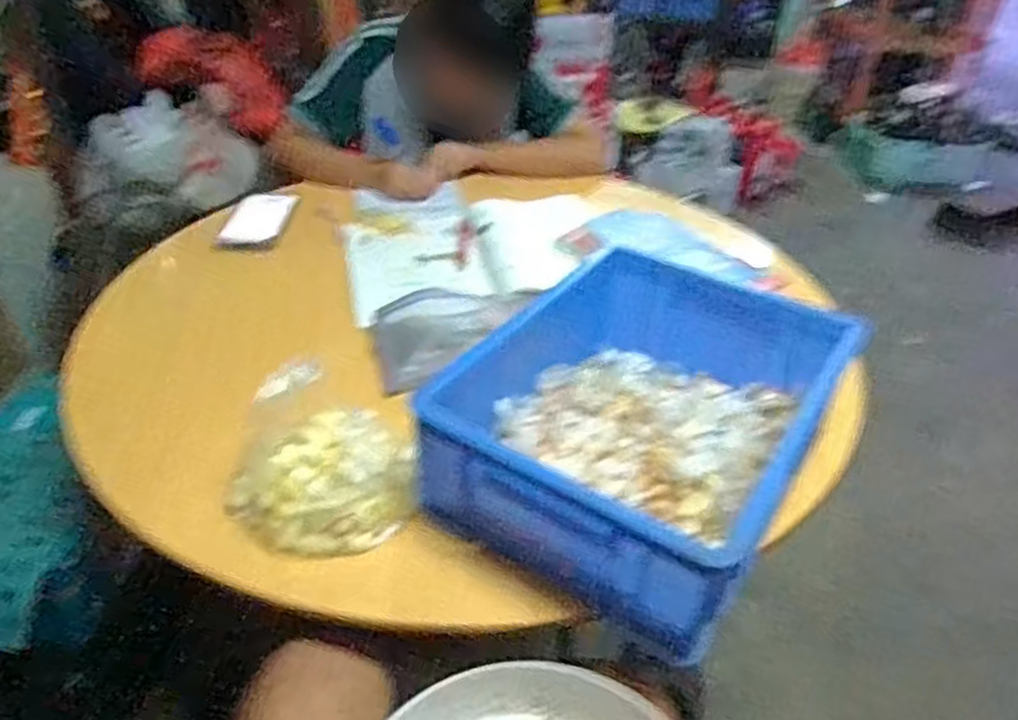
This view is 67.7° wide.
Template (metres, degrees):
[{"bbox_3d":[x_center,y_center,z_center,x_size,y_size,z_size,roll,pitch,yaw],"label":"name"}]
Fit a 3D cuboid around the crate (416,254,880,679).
[{"bbox_3d":[0.121,0.043,0.660,0.261,0.111,0.337,21,37,25],"label":"crate"}]

